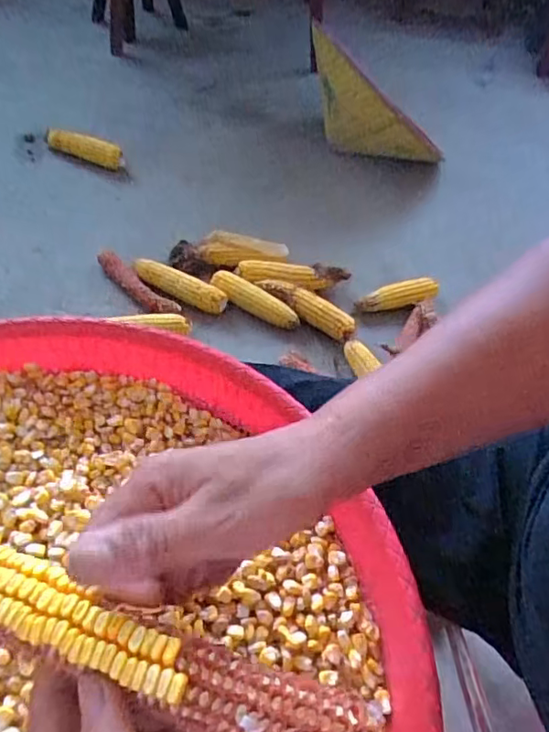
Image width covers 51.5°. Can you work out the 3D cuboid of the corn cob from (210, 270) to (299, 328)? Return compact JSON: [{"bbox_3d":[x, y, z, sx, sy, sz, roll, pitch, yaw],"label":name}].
[{"bbox_3d":[-0.041,-0.117,1.071,0.179,0.052,0.054,29,54,18],"label":"corn cob"}]

